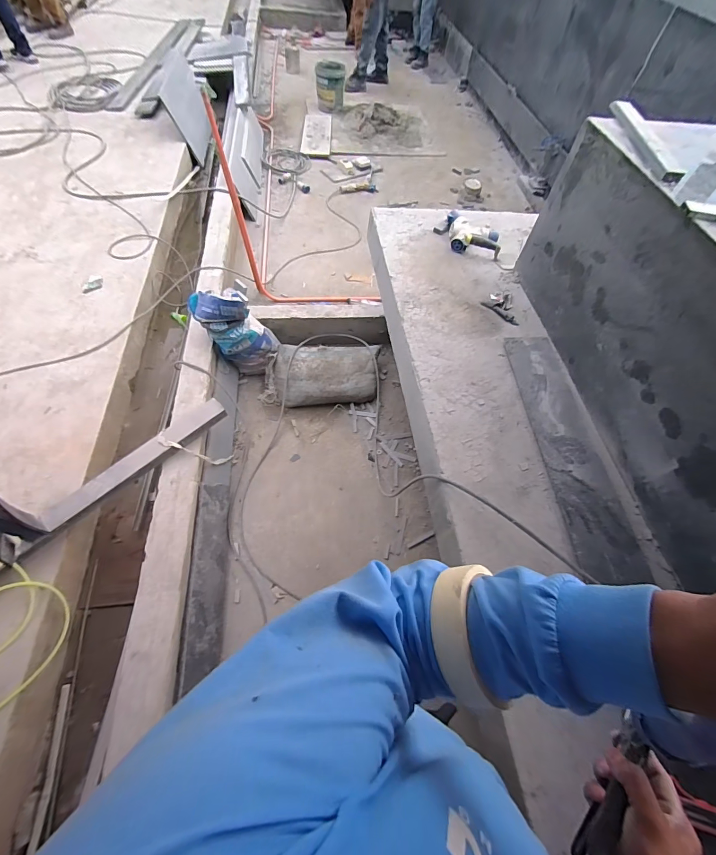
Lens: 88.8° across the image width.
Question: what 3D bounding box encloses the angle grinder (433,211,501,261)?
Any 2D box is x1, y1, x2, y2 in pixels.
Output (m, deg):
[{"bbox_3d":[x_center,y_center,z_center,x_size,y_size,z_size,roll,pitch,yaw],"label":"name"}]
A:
[{"bbox_3d":[0.422,-0.744,1.388,0.261,0.079,0.215,19,59,7],"label":"angle grinder"}]

